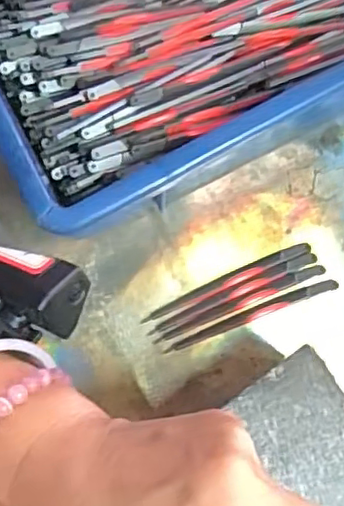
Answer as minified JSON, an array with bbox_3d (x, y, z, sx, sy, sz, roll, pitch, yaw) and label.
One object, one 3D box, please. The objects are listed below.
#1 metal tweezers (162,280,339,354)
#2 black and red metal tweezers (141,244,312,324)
[{"bbox_3d":[0.047,0.037,0.356,0.108,0.004,0.007,-20,75,-6],"label":"metal tweezers"},{"bbox_3d":[0.033,0.017,0.360,0.107,0.004,0.008,-23,75,-6],"label":"black and red metal tweezers"}]

